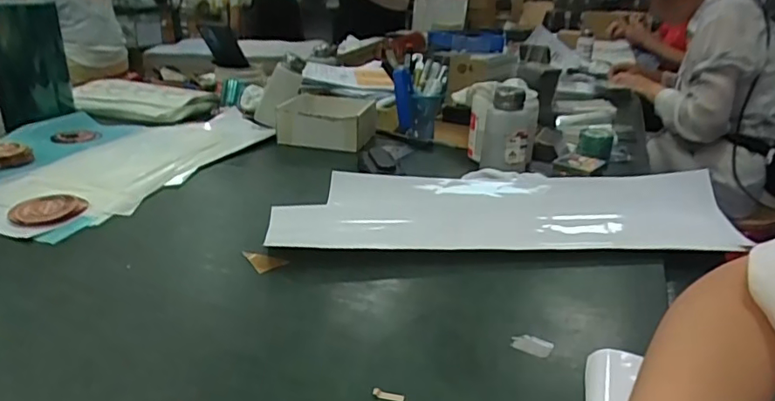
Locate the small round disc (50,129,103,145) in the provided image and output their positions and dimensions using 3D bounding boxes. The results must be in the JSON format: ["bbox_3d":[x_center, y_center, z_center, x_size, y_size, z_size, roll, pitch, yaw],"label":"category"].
[{"bbox_3d":[-0.489,-0.101,0.856,0.067,0.011,0.063,-11,27,-29],"label":"small round disc"}]

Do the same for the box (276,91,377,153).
[{"bbox_3d":[-0.094,-0.136,0.904,0.144,0.059,0.165,5,23,5],"label":"box"}]

